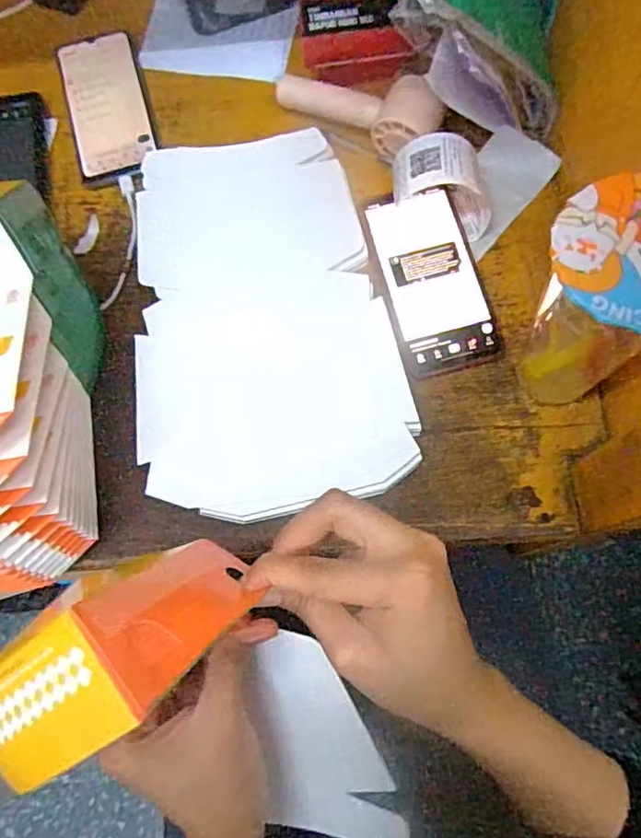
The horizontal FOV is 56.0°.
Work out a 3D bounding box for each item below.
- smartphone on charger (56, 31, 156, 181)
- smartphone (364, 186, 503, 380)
[{"bbox_3d":[-0.203,-0.301,0.570,0.075,0.005,0.162,-15,73,-1],"label":"smartphone on charger"},{"bbox_3d":[0.091,-0.115,0.495,0.075,0.007,0.159,-14,73,-1],"label":"smartphone"}]

